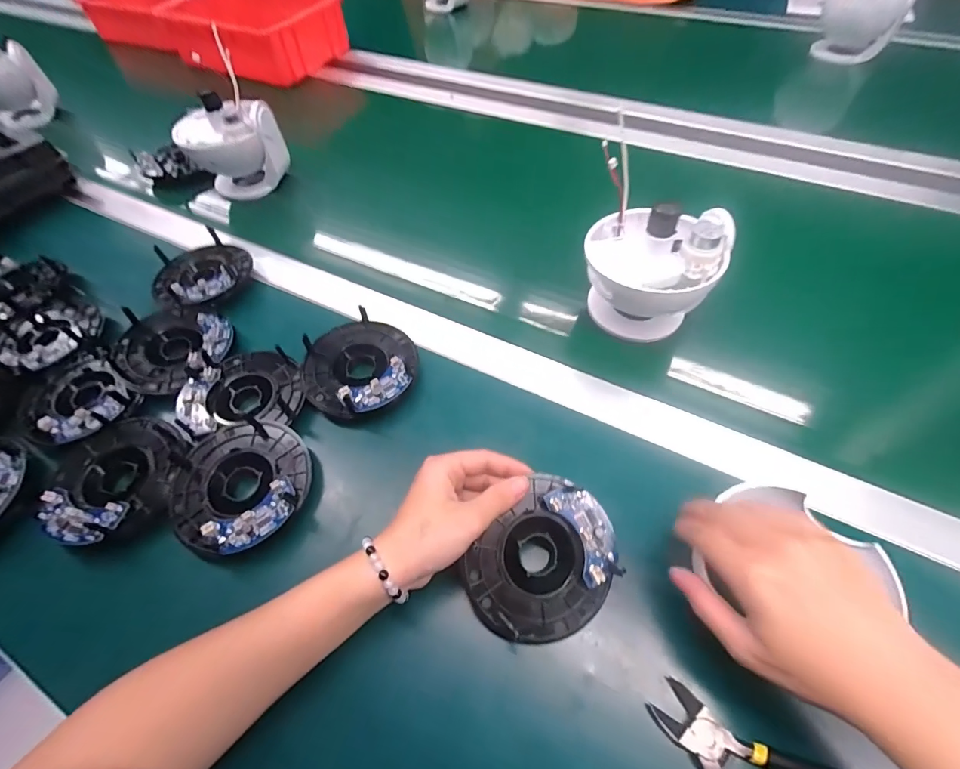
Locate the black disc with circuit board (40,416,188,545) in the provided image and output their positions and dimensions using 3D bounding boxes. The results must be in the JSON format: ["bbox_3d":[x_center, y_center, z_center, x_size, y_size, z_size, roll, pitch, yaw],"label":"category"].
[{"bbox_3d":[-0.285,0.069,0.340,0.094,0.018,0.100,-1,55,2],"label":"black disc with circuit board"}]

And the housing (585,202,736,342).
[{"bbox_3d":[0.155,-0.107,0.399,0.114,0.109,0.097,26,60,20],"label":"housing"}]

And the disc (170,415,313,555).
[{"bbox_3d":[-0.183,0.075,0.332,0.099,0.020,0.098,-1,55,2],"label":"disc"}]

